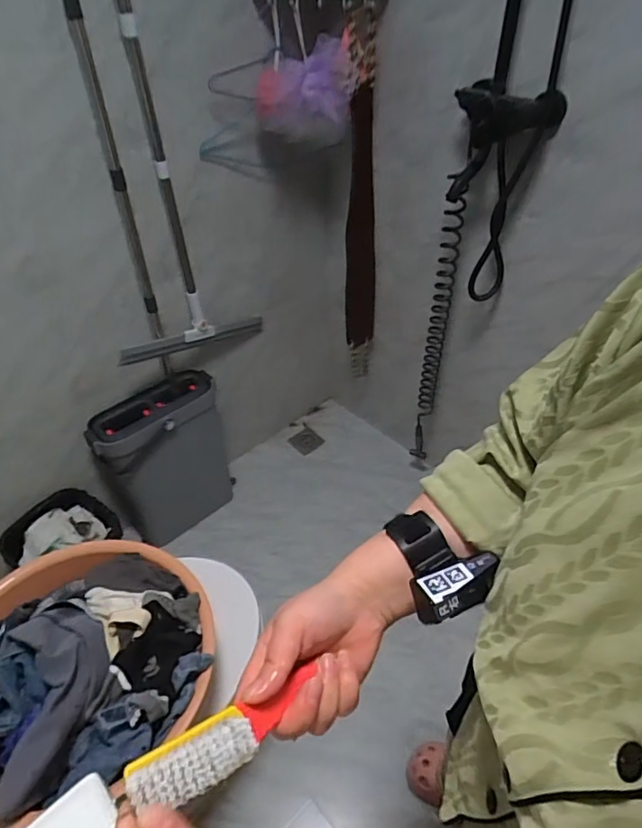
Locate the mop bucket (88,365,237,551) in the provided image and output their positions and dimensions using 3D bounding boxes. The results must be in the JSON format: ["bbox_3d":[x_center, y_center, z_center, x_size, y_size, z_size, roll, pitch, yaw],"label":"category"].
[{"bbox_3d":[-0.424,0.146,1.513,0.326,0.485,0.139,-31,52,-26],"label":"mop bucket"}]

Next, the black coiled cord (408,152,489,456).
[{"bbox_3d":[0.303,-0.208,1.357,0.066,0.894,0.070,11,47,13],"label":"black coiled cord"}]

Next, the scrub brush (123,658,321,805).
[{"bbox_3d":[-0.054,0.198,0.329,0.129,0.022,0.036,-10,40,-43],"label":"scrub brush"}]

